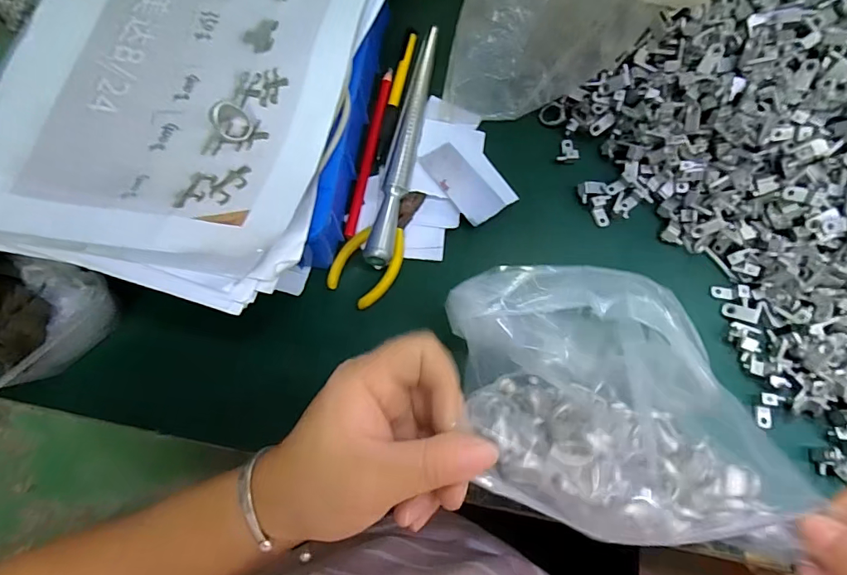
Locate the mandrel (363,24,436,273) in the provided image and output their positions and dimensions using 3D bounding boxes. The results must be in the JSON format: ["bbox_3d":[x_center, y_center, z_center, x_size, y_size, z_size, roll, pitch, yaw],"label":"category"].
[{"bbox_3d":[-0.014,-0.123,0.380,0.020,0.022,0.227,10,73,4],"label":"mandrel"}]

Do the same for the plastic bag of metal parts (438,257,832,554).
[{"bbox_3d":[0.110,0.060,0.275,0.183,0.108,0.144,6,73,3],"label":"plastic bag of metal parts"}]

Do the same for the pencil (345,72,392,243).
[{"bbox_3d":[-0.045,-0.115,0.388,0.009,0.006,0.161,9,73,4],"label":"pencil"}]

